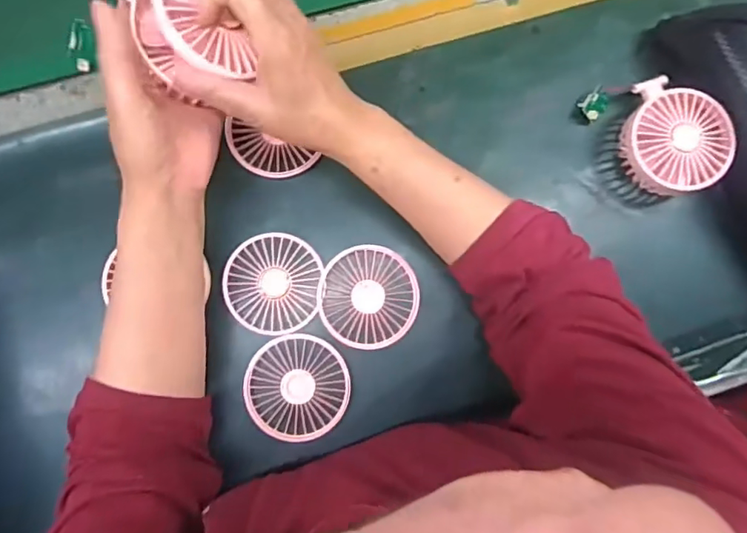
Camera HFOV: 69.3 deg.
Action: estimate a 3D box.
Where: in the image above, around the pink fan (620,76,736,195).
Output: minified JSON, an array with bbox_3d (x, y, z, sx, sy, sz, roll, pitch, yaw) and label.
[{"bbox_3d":[0.264,-0.110,0.480,0.088,0.048,0.099,21,83,0],"label":"pink fan"}]

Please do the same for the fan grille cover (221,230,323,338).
[{"bbox_3d":[-0.088,0.015,0.474,0.081,0.013,0.085,8,83,-2],"label":"fan grille cover"}]

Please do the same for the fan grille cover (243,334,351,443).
[{"bbox_3d":[-0.066,0.105,0.469,0.088,0.009,0.088,5,83,-2],"label":"fan grille cover"}]

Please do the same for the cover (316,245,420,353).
[{"bbox_3d":[-0.004,0.027,0.477,0.086,0.017,0.087,5,83,-2],"label":"cover"}]

